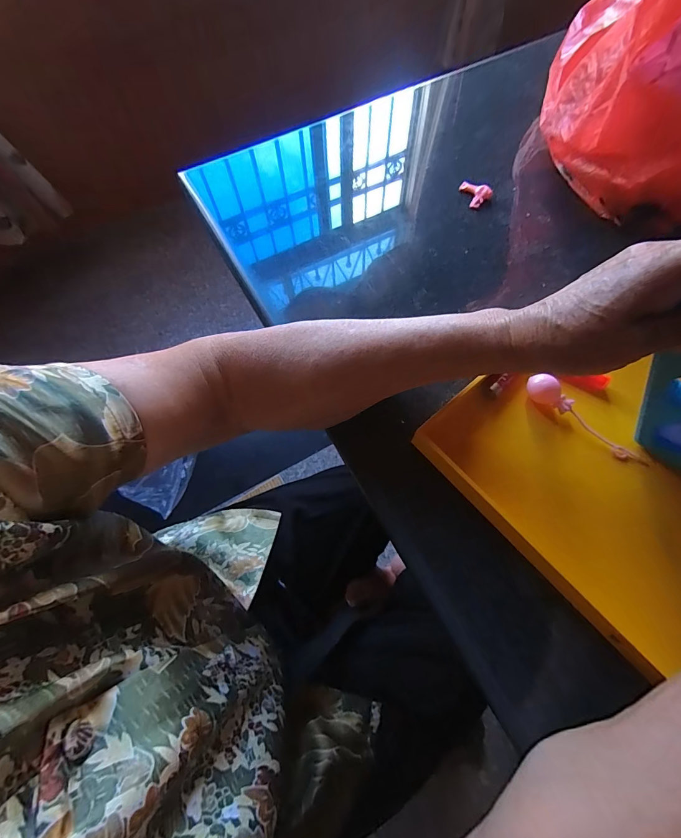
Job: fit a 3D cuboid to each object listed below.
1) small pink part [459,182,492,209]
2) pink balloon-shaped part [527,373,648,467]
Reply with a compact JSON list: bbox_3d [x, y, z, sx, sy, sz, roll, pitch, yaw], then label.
[{"bbox_3d":[0.146,-0.243,0.387,0.027,0.009,0.029,-26,72,-6],"label":"small pink part"},{"bbox_3d":[0.187,0.002,0.276,0.100,0.017,0.016,41,77,14],"label":"pink balloon-shaped part"}]

